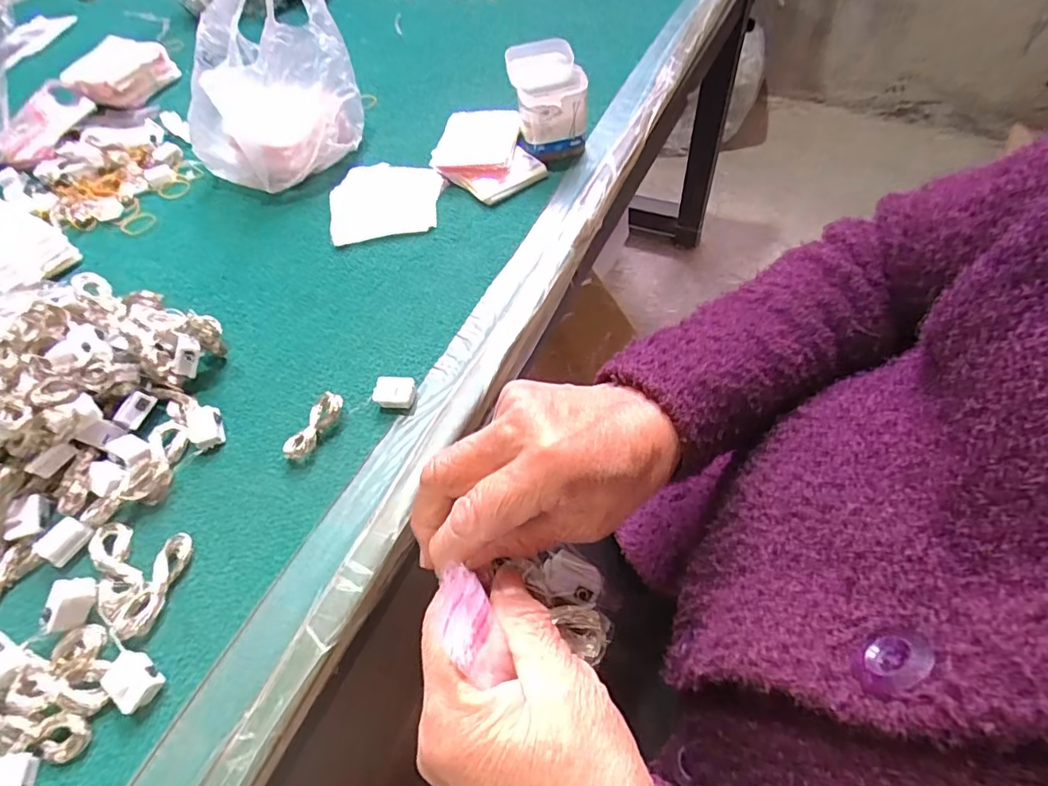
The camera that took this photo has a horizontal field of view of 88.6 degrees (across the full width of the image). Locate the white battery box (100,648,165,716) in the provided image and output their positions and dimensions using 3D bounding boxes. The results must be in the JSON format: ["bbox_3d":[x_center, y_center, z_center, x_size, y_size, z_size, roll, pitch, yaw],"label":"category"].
[{"bbox_3d":[-0.215,0.159,0.296,0.030,0.014,0.021,28,62,22],"label":"white battery box"}]

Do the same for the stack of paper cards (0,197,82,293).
[{"bbox_3d":[-0.485,-0.133,0.501,0.110,0.044,0.080,24,61,19],"label":"stack of paper cards"}]

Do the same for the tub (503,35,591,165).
[{"bbox_3d":[0.024,-0.293,0.545,0.066,0.079,0.092,-10,55,-2],"label":"tub"}]

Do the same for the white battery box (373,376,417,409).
[{"bbox_3d":[-0.094,0.000,0.393,0.028,0.016,0.021,0,56,5],"label":"white battery box"}]

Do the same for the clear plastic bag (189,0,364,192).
[{"bbox_3d":[-0.263,-0.306,0.531,0.151,0.157,0.144,5,56,8],"label":"clear plastic bag"}]

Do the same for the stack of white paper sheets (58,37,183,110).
[{"bbox_3d":[-0.522,-0.414,0.697,0.089,0.047,0.117,27,62,21],"label":"stack of white paper sheets"}]

